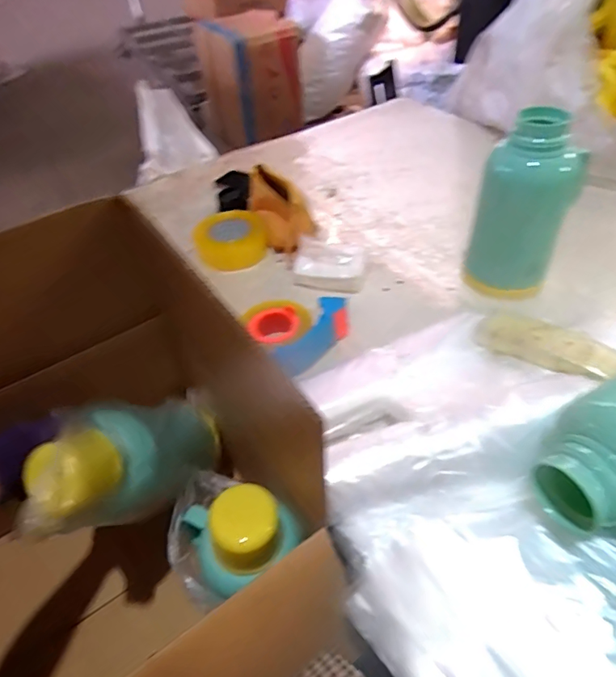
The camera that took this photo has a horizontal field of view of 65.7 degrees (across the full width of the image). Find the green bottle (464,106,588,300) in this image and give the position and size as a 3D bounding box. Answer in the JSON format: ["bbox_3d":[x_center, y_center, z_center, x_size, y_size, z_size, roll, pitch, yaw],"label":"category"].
[{"bbox_3d":[0.331,-0.193,0.724,0.138,0.258,0.102,19,49,23],"label":"green bottle"}]

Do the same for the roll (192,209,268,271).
[{"bbox_3d":[-0.157,-0.200,0.966,0.136,0.069,0.136,-3,45,3],"label":"roll"}]

